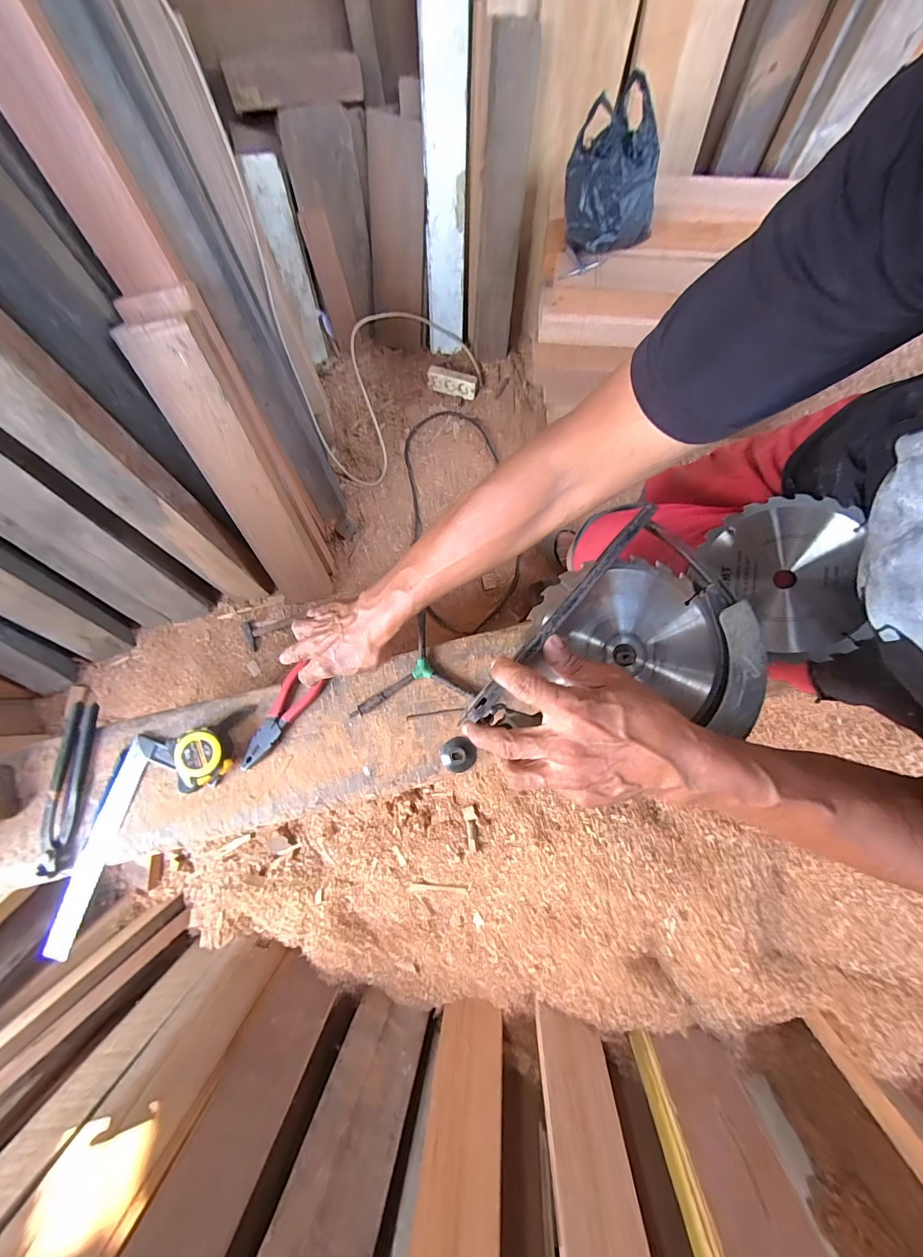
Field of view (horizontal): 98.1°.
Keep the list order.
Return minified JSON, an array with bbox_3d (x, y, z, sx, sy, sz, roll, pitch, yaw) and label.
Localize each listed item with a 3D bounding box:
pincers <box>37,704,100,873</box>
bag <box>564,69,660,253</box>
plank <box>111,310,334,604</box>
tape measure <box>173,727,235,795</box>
[{"bbox_3d":[-0.526,0.211,0.539,0.040,0.015,0.214,4,79,2],"label":"pincers"},{"bbox_3d":[0.304,-0.925,0.819,0.171,0.157,0.187,-25,80,-3],"label":"bag"},{"bbox_3d":[-0.493,-0.322,0.955,0.147,0.681,0.072,-11,52,-1],"label":"plank"},{"bbox_3d":[-0.334,0.166,0.519,0.056,0.040,0.069,-29,80,-4],"label":"tape measure"}]

